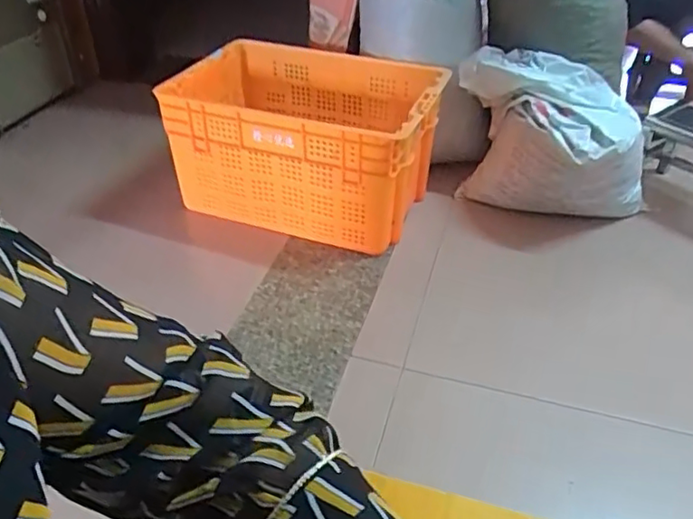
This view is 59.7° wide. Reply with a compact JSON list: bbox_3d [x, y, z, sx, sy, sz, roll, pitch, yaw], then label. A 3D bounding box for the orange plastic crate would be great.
[{"bbox_3d":[-0.098,-0.274,1.459,0.579,0.336,0.387,13,41,15],"label":"orange plastic crate"}]

